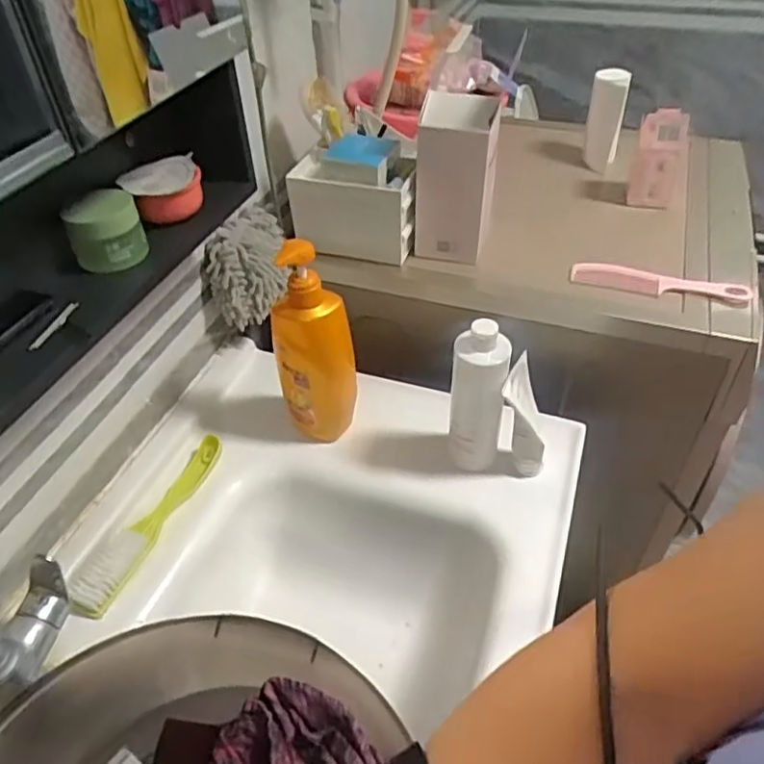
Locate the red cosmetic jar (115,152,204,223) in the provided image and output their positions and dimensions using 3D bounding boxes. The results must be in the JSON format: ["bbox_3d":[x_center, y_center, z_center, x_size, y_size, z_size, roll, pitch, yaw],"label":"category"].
[{"bbox_3d":[-0.214,-0.190,0.618,0.073,0.041,0.073,-19,46,-17],"label":"red cosmetic jar"}]

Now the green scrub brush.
[{"bbox_3d":[-0.254,0.149,0.699,0.036,0.038,0.235,14,46,16],"label":"green scrub brush"}]

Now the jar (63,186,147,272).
[{"bbox_3d":[-0.250,-0.139,0.568,0.061,0.053,0.060,-1,44,1],"label":"jar"}]

